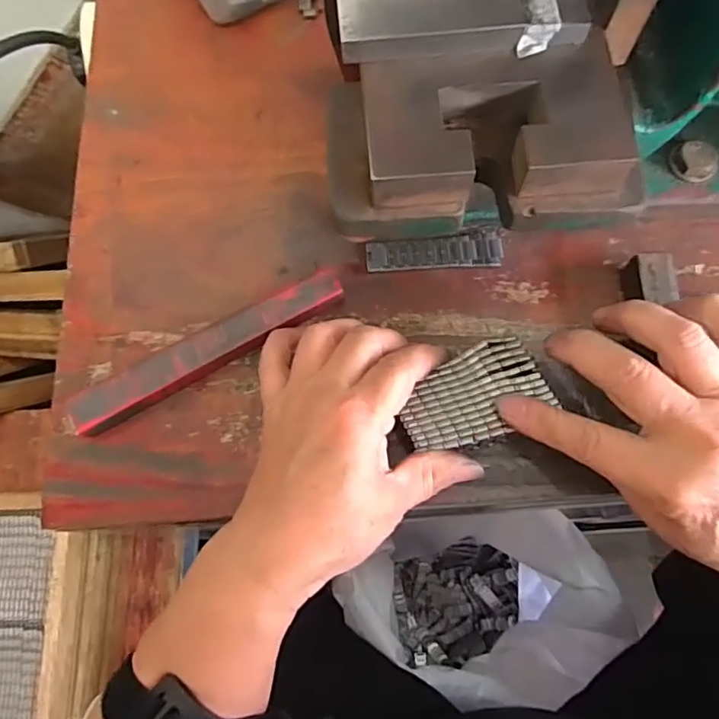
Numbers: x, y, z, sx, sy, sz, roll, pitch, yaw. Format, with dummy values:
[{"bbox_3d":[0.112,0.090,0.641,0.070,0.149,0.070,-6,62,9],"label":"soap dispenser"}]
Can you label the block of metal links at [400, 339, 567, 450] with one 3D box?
[{"bbox_3d":[0.055,0.019,0.277,0.069,0.005,0.041,-29,72,-8],"label":"block of metal links"}]

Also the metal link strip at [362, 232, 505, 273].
[{"bbox_3d":[0.042,-0.059,0.321,0.075,0.004,0.020,-4,72,1],"label":"metal link strip"}]

